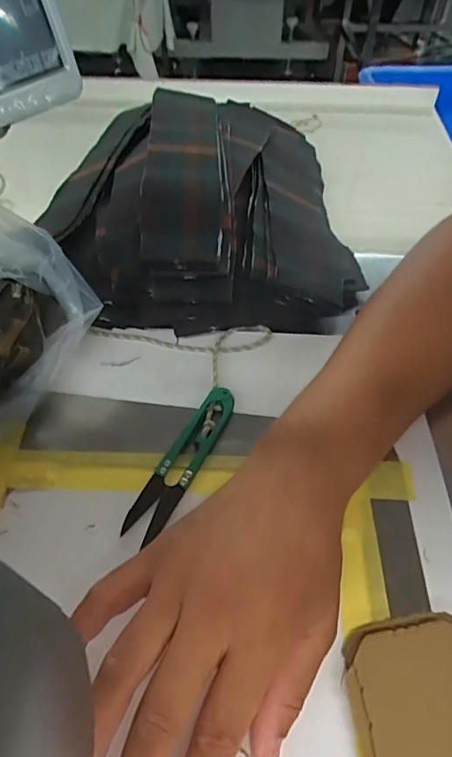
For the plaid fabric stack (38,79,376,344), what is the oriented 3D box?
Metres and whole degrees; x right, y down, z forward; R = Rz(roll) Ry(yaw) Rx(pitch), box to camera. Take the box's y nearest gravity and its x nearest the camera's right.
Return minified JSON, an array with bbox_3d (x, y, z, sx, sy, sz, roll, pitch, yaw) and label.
[{"bbox_3d":[-0.026,-0.156,0.425,0.241,0.063,0.280,-4,52,-3],"label":"plaid fabric stack"}]

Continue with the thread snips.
[{"bbox_3d":[-0.025,0.046,0.296,0.022,0.012,0.102,23,55,17],"label":"thread snips"}]

